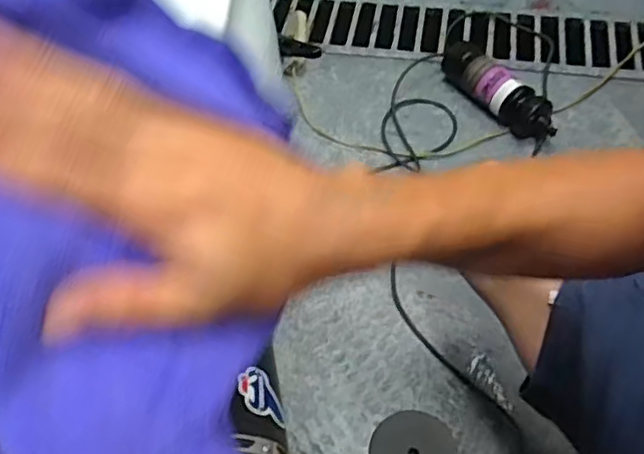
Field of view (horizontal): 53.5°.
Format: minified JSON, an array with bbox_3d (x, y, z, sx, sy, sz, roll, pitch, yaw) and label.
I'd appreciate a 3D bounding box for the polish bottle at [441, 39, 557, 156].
[{"bbox_3d":[0.344,-0.271,1.239,0.079,0.068,0.274,-38,73,-21],"label":"polish bottle"}]

